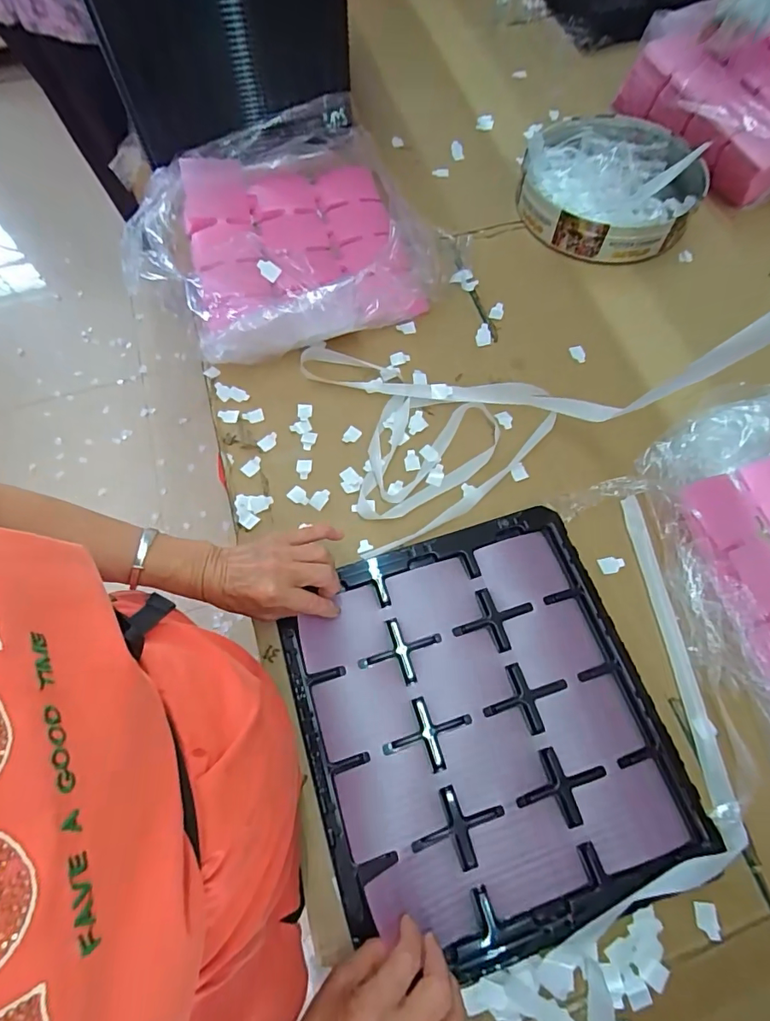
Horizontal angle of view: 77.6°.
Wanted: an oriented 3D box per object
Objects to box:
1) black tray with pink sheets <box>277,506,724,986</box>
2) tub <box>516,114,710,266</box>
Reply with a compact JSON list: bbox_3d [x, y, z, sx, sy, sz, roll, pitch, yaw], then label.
[{"bbox_3d":[0.091,0.197,0.470,0.332,0.022,0.358,-17,68,-6],"label":"black tray with pink sheets"},{"bbox_3d":[0.348,-0.506,0.746,0.256,0.065,0.274,-1,68,1],"label":"tub"}]

